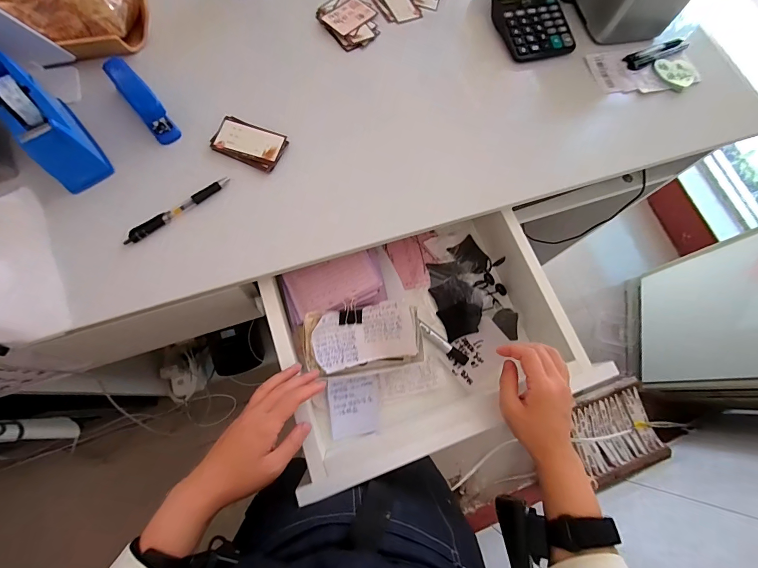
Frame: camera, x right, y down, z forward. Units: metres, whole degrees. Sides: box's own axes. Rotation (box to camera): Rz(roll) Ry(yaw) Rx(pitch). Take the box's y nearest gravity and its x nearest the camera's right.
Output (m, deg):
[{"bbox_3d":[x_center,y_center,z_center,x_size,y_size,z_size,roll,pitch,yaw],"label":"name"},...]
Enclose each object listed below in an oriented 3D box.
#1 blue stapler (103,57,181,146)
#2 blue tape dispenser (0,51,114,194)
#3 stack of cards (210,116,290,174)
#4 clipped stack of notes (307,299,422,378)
[{"bbox_3d":[-0.314,-0.245,0.457,0.032,0.057,0.118,-39,87,-17],"label":"blue stapler"},{"bbox_3d":[-0.402,-0.192,0.422,0.061,0.113,0.144,-37,70,-16],"label":"blue tape dispenser"},{"bbox_3d":[-0.176,-0.191,0.478,0.092,0.007,0.057,22,78,-1],"label":"stack of cards"},{"bbox_3d":[-0.020,0.075,0.492,0.162,0.039,0.094,-1,89,-13],"label":"clipped stack of notes"}]

